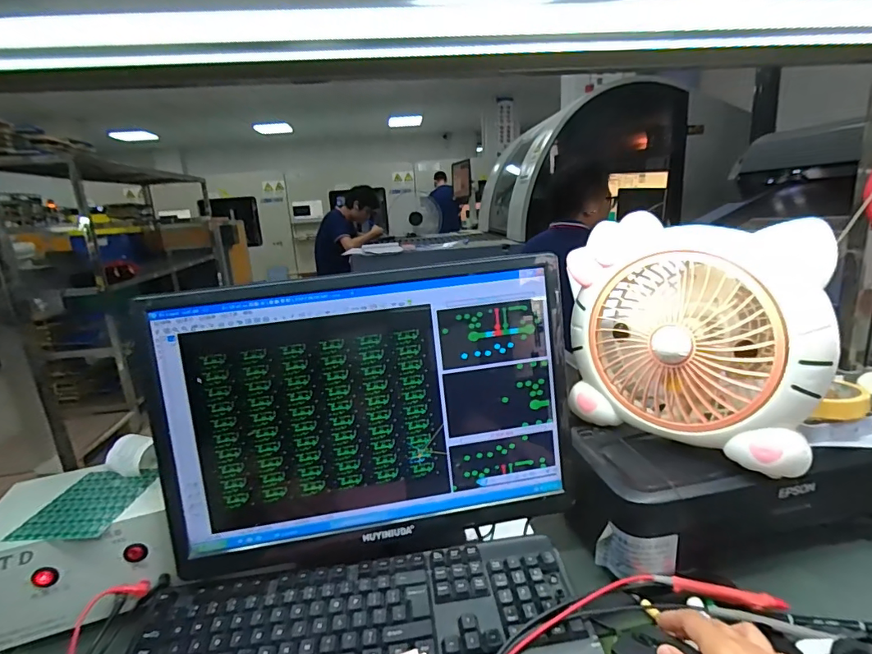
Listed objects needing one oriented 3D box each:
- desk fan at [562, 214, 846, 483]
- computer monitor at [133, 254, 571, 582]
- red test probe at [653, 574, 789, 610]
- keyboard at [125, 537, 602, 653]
[{"bbox_3d":[0.276,0.009,0.519,0.092,0.230,0.252,-15,18,-35],"label":"desk fan"},{"bbox_3d":[-0.071,0.101,0.504,0.429,0.311,0.059,-6,15,-8],"label":"computer monitor"},{"bbox_3d":[0.290,0.270,0.477,0.122,0.019,0.016,0,15,13],"label":"red test probe"},{"bbox_3d":[-0.073,0.295,0.452,0.432,0.032,0.152,-5,15,-6],"label":"keyboard"}]

